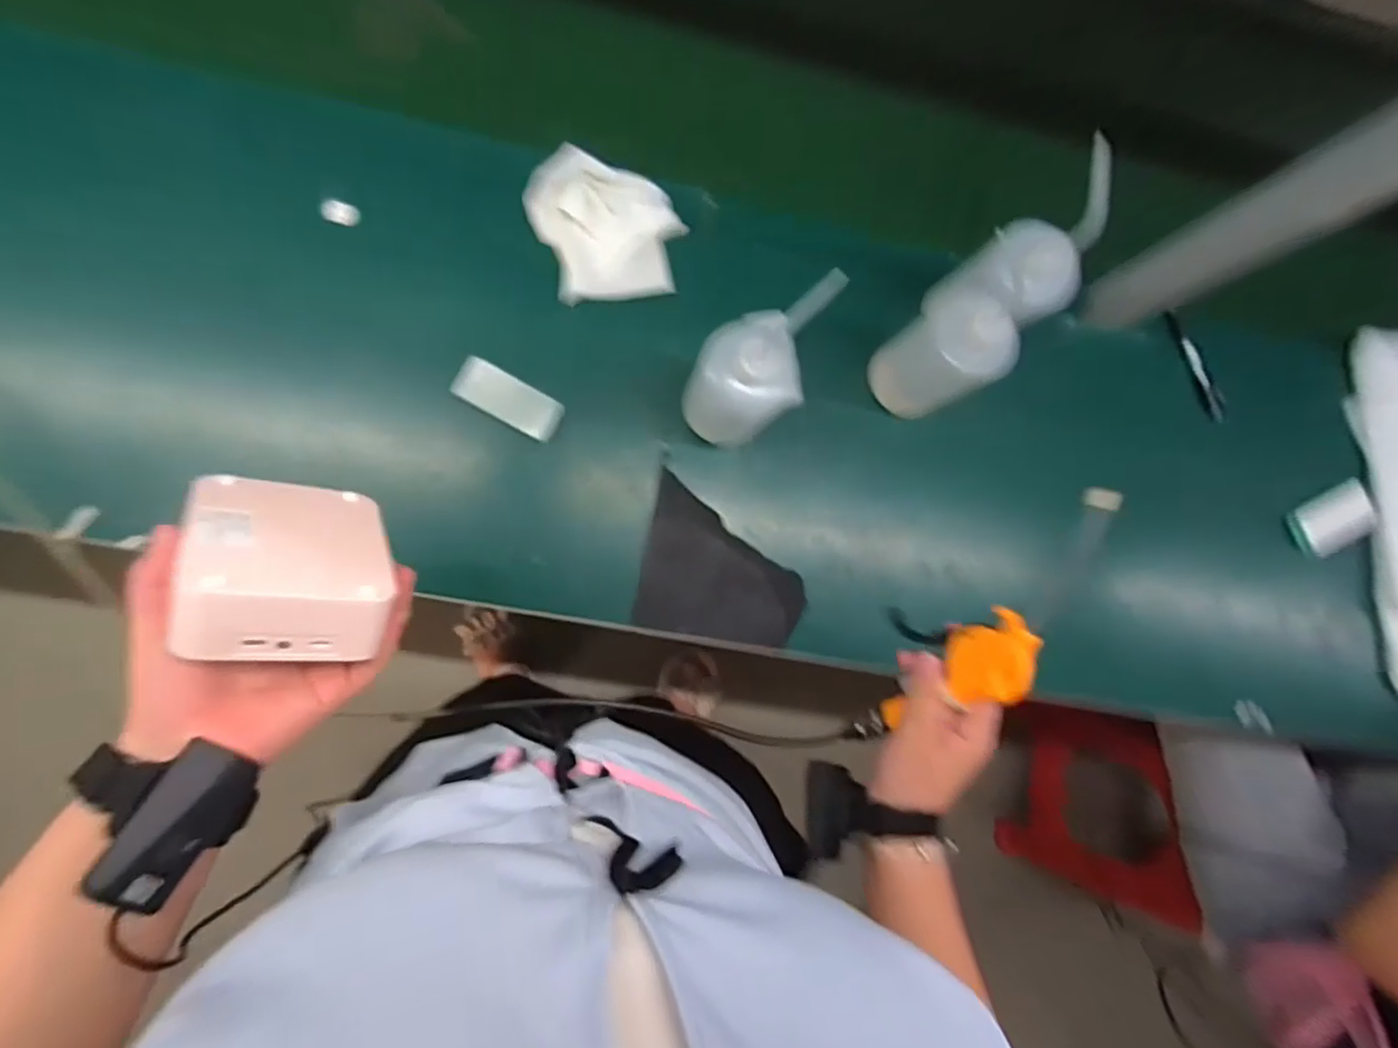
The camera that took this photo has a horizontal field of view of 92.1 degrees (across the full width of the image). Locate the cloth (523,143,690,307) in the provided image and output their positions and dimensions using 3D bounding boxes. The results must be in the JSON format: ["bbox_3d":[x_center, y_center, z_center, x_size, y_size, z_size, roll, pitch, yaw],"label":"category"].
[{"bbox_3d":[-0.091,-0.294,0.664,0.131,0.031,0.148,-20,90,-7],"label":"cloth"}]

